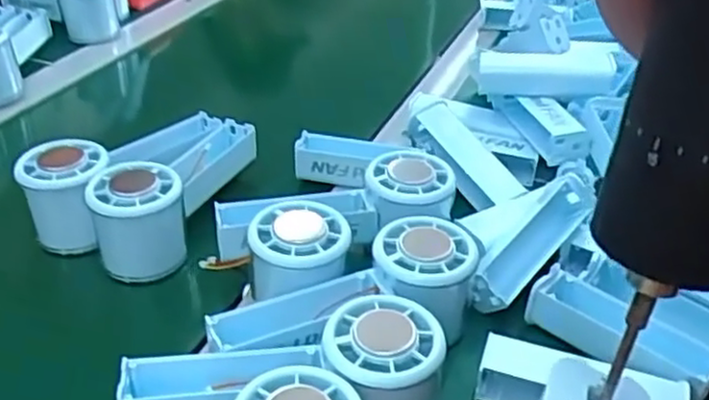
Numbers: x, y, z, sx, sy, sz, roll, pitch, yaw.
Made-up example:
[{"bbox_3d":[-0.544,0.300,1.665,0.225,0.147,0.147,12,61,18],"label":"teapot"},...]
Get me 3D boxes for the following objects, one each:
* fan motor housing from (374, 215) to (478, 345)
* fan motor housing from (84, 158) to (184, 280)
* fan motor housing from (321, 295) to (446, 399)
[{"bbox_3d":[0.038,0.039,0.399,0.058,0.039,0.058,14,36,17],"label":"fan motor housing"},{"bbox_3d":[-0.135,0.012,0.452,0.053,0.056,0.046,-11,37,-18],"label":"fan motor housing"},{"bbox_3d":[0.012,0.088,0.348,0.057,0.058,0.063,5,35,5],"label":"fan motor housing"}]

